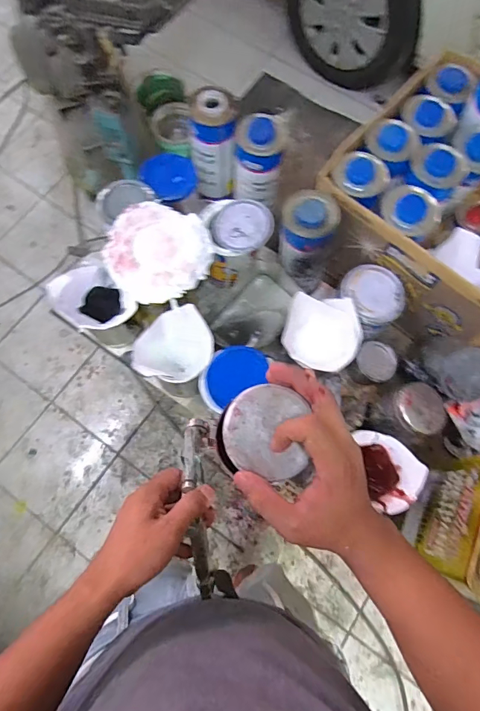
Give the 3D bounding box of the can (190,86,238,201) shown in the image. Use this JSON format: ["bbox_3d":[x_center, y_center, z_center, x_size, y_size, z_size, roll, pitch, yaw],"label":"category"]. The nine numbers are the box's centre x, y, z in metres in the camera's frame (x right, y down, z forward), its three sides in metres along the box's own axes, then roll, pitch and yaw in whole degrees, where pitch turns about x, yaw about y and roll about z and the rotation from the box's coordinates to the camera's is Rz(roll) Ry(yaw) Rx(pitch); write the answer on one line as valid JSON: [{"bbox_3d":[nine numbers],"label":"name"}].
[{"bbox_3d":[-0.048,-0.383,0.757,0.081,0.177,0.076,1,73,-1],"label":"can"}]

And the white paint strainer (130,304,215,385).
[{"bbox_3d":[-0.101,-0.006,0.656,0.099,0.070,0.128,43,77,11],"label":"white paint strainer"}]

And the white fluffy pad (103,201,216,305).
[{"bbox_3d":[-0.128,-0.164,0.645,0.163,0.025,0.162,9,73,1],"label":"white fluffy pad"}]

